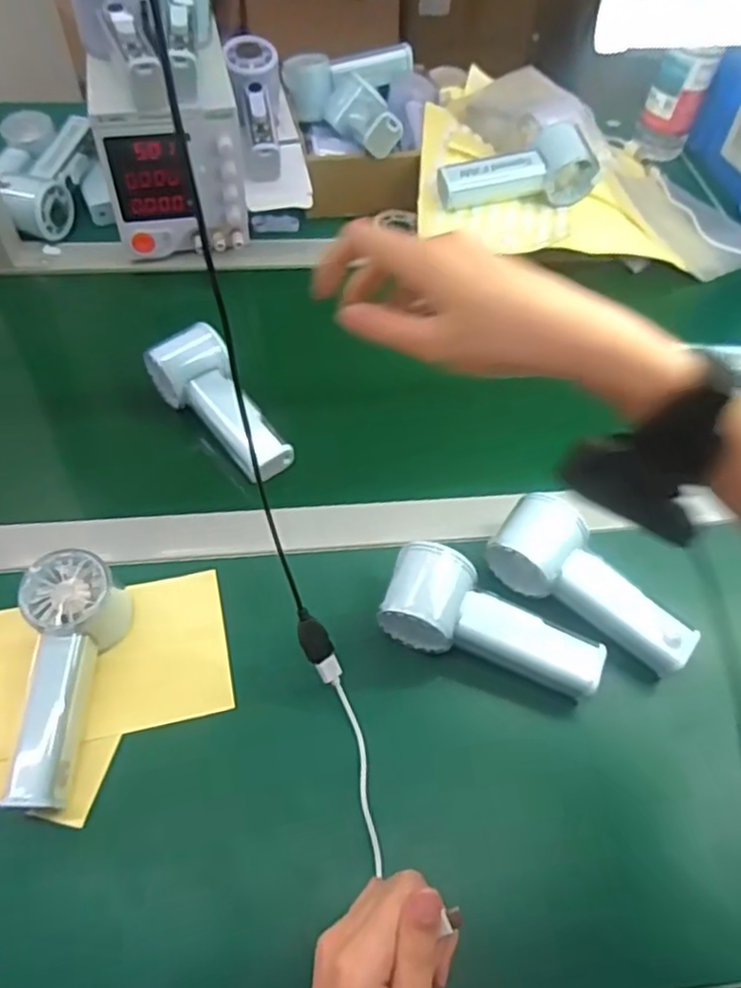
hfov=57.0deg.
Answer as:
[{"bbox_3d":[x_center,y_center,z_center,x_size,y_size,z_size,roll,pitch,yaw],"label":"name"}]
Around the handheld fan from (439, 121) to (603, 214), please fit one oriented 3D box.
[{"bbox_3d":[0.142,-0.326,0.682,0.152,0.046,0.072,-8,56,-10],"label":"handheld fan"}]

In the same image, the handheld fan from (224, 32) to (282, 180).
[{"bbox_3d":[-0.115,-0.392,0.696,0.052,0.043,0.157,-6,80,-9],"label":"handheld fan"}]

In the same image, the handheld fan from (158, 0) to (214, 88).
[{"bbox_3d":[-0.169,-0.414,0.611,0.052,0.052,0.156,-2,68,-7],"label":"handheld fan"}]

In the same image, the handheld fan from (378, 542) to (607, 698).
[{"bbox_3d":[0.081,0.092,0.471,0.154,0.051,0.061,25,55,-3],"label":"handheld fan"}]

